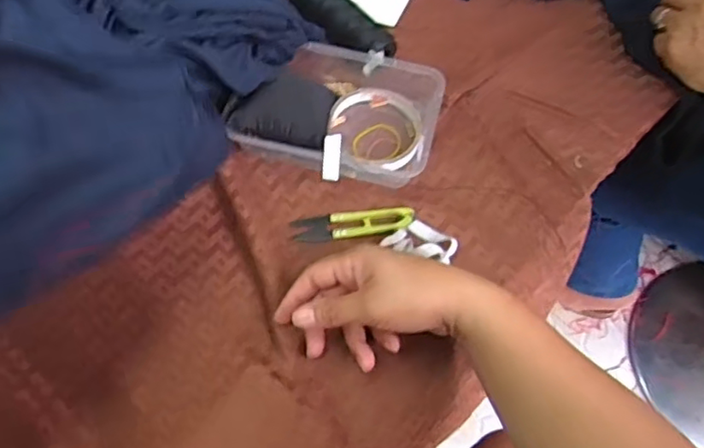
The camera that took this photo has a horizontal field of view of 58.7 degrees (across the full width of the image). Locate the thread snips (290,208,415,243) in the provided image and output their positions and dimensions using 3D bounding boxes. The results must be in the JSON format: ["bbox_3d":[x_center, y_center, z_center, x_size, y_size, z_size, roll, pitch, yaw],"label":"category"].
[{"bbox_3d":[0.001,-0.002,0.510,0.097,0.009,0.026,-7,61,-3],"label":"thread snips"}]

